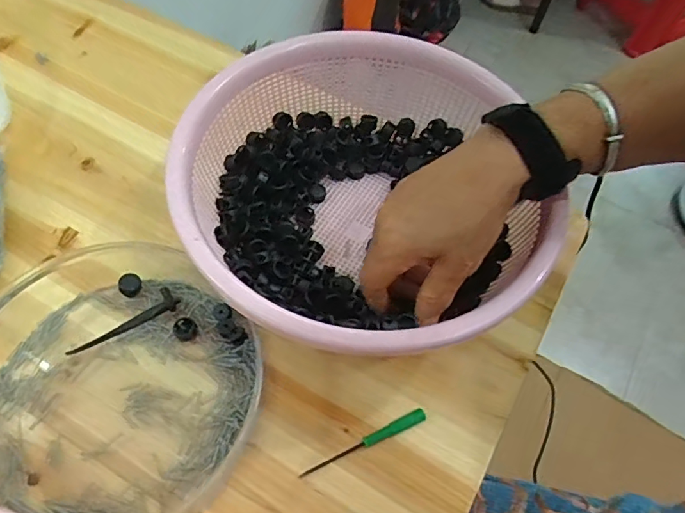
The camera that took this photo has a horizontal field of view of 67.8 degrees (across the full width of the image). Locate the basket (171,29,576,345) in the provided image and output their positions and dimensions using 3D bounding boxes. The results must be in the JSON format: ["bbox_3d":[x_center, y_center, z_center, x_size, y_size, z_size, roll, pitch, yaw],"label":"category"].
[{"bbox_3d":[0.015,-0.045,0.403,0.252,0.106,0.269,1,61,-3],"label":"basket"}]

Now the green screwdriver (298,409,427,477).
[{"bbox_3d":[0.016,0.133,0.363,0.097,0.007,0.009,-22,65,-15],"label":"green screwdriver"}]

